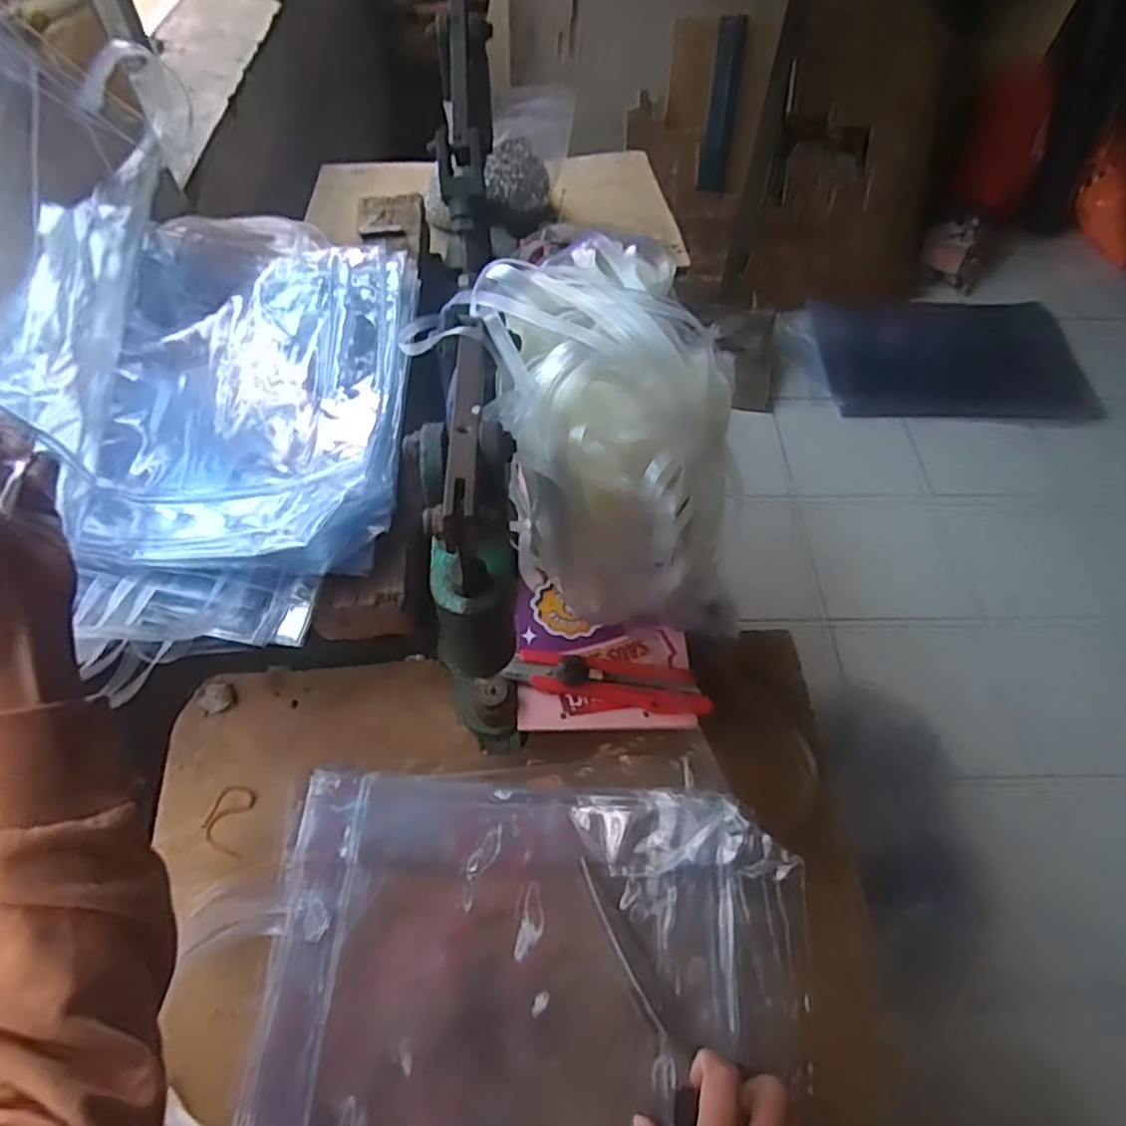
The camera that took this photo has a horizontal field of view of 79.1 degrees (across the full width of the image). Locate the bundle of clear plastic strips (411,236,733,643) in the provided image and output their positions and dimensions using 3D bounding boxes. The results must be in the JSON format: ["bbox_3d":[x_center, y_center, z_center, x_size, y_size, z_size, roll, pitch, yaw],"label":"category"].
[{"bbox_3d":[0.028,-0.083,0.450,0.141,0.167,0.206,-17,59,-13],"label":"bundle of clear plastic strips"}]

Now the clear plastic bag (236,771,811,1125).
[{"bbox_3d":[-0.014,0.281,0.399,0.317,0.049,0.289,2,56,0],"label":"clear plastic bag"}]

